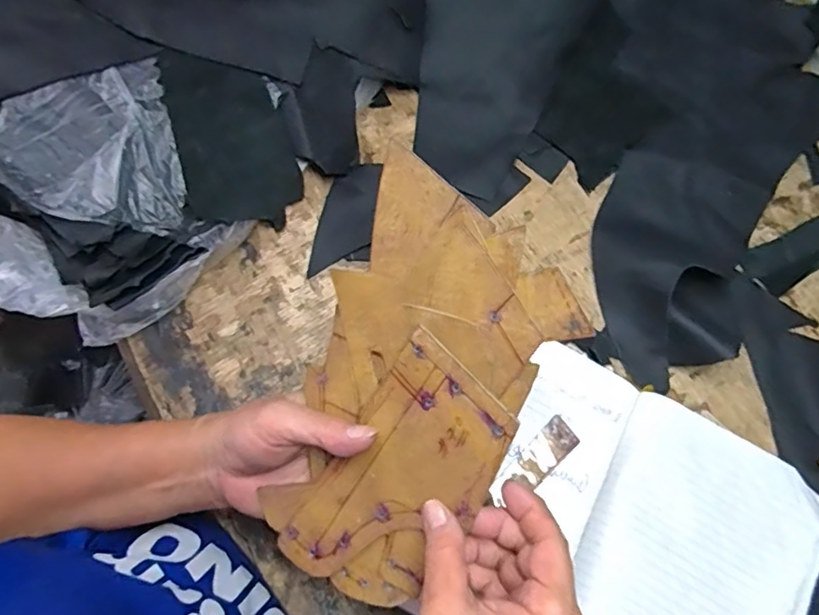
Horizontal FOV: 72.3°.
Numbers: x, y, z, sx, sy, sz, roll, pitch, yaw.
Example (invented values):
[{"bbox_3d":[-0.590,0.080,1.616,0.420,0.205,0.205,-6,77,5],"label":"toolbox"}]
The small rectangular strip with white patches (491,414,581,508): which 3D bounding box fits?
[{"bbox_3d":[0.082,0.104,0.373,0.069,0.006,0.023,-42,77,-13],"label":"small rectangular strip with white patches"}]

